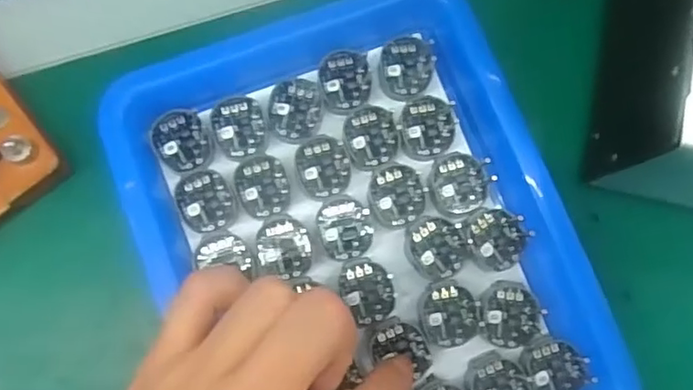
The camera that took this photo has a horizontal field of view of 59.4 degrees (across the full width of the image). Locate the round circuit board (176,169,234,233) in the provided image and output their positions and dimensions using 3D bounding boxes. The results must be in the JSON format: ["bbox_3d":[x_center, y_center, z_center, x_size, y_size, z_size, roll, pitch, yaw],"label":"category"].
[{"bbox_3d":[-0.062,0.002,0.266,0.023,0.005,0.028,-22,79,-6],"label":"round circuit board"}]

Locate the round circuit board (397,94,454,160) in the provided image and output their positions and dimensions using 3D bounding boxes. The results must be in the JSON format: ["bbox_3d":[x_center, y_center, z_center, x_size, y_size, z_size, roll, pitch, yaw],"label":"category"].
[{"bbox_3d":[0.037,-0.031,0.277,0.025,0.004,0.029,-7,78,-3],"label":"round circuit board"}]

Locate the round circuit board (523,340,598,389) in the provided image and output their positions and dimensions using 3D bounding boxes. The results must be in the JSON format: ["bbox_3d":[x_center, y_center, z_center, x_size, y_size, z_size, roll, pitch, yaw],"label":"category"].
[{"bbox_3d":[0.091,0.076,0.262,0.026,0.004,0.025,1,83,-4],"label":"round circuit board"}]

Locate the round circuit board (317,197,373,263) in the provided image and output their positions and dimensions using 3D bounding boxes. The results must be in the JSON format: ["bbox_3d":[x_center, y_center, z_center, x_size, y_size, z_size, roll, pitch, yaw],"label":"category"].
[{"bbox_3d":[-0.001,0.014,0.267,0.024,0.004,0.028,-5,78,-3],"label":"round circuit board"}]

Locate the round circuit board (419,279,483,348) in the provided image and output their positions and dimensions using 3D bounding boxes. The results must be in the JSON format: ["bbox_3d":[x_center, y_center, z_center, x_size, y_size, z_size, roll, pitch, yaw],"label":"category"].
[{"bbox_3d":[0.046,0.051,0.263,0.025,0.004,0.028,-15,78,-5],"label":"round circuit board"}]

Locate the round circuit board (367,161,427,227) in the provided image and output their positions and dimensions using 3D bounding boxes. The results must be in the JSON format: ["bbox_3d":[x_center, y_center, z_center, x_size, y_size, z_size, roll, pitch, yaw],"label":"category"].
[{"bbox_3d":[0.022,0.000,0.271,0.025,0.004,0.028,-6,78,-3],"label":"round circuit board"}]

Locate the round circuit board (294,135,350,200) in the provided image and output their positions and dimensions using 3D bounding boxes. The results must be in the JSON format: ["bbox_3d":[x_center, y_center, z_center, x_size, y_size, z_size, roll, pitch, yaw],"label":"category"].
[{"bbox_3d":[-0.011,-0.013,0.272,0.023,0.004,0.028,-6,78,-3],"label":"round circuit board"}]

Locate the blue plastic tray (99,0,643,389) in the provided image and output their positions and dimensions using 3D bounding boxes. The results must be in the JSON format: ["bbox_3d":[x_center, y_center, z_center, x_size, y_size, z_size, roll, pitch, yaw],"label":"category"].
[{"bbox_3d":[0.011,0.023,0.265,0.169,0.031,0.219,-23,79,-6],"label":"blue plastic tray"}]

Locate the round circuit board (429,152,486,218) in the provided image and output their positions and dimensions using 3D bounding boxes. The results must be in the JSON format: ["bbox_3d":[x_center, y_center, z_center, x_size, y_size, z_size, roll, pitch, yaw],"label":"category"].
[{"bbox_3d":[0.050,-0.005,0.272,0.025,0.004,0.028,-6,78,-3],"label":"round circuit board"}]

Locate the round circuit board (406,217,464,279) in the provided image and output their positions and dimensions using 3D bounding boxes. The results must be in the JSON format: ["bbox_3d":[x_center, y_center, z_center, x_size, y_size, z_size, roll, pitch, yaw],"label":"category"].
[{"bbox_3d":[0.039,0.023,0.268,0.024,0.004,0.026,0,77,-1],"label":"round circuit board"}]

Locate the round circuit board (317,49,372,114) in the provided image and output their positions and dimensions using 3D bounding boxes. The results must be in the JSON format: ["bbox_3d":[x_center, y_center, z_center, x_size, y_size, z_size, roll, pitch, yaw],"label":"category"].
[{"bbox_3d":[-0.001,-0.052,0.279,0.024,0.004,0.029,-6,78,-3],"label":"round circuit board"}]

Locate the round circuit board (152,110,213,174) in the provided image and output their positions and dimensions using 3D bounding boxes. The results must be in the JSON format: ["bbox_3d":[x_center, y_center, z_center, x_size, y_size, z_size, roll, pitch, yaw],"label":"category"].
[{"bbox_3d":[-0.073,-0.024,0.271,0.023,0.007,0.029,-17,78,-5],"label":"round circuit board"}]

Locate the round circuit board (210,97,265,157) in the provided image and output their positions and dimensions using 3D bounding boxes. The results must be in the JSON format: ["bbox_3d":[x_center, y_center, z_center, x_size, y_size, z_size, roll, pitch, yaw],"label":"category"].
[{"bbox_3d":[-0.048,-0.031,0.273,0.023,0.004,0.028,-13,78,-4],"label":"round circuit board"}]

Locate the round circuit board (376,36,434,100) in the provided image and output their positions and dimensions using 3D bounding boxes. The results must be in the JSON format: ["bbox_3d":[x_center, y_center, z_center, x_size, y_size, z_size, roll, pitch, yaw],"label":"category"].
[{"bbox_3d":[0.028,-0.060,0.283,0.026,0.004,0.032,5,77,0],"label":"round circuit board"}]

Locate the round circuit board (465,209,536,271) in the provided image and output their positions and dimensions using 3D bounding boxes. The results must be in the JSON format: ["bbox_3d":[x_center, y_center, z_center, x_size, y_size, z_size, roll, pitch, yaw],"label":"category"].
[{"bbox_3d":[0.067,0.020,0.270,0.028,0.004,0.025,12,77,1],"label":"round circuit board"}]

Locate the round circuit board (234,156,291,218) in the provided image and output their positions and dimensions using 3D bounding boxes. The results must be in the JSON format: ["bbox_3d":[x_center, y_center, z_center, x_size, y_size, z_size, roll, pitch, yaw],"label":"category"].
[{"bbox_3d":[-0.037,-0.004,0.268,0.022,0.004,0.027,-14,78,-5],"label":"round circuit board"}]

